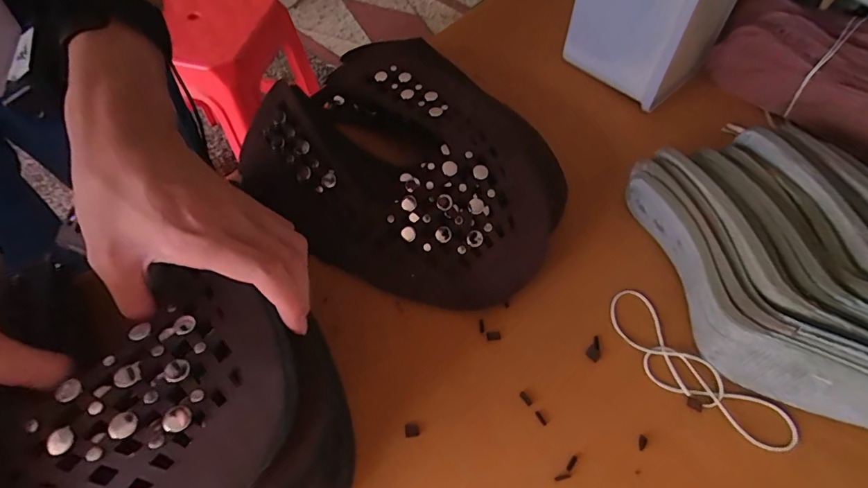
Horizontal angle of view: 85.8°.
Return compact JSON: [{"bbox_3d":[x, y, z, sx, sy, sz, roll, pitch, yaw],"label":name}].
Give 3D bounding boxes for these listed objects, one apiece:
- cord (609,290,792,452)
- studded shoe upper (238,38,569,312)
[{"bbox_3d":[0.179,0.088,0.325,0.046,0.007,0.138,-35,66,-22],"label":"cord"},{"bbox_3d":[-0.021,-0.069,0.388,0.259,0.053,0.201,38,64,19],"label":"studded shoe upper"}]

